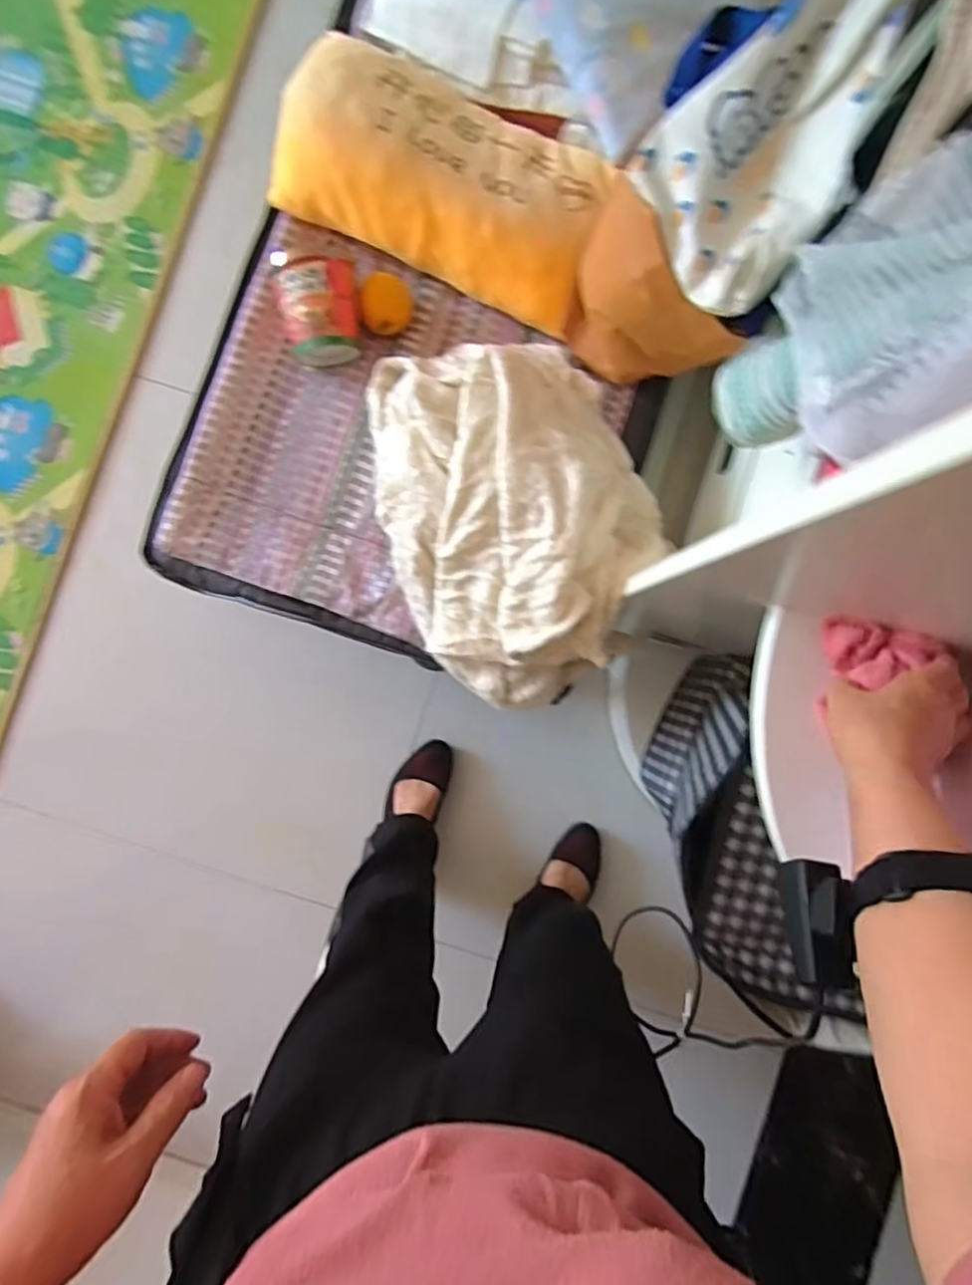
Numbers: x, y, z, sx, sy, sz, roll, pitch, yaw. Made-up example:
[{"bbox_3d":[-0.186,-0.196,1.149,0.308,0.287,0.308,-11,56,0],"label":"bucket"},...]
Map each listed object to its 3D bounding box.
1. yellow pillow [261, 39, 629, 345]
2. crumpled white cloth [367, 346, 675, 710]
[{"bbox_3d":[-0.053,-0.618,0.853,0.429,0.079,0.230,23,89,-1],"label":"yellow pillow"},{"bbox_3d":[0.040,-0.173,0.810,0.344,0.156,0.473,-24,90,-1],"label":"crumpled white cloth"}]

